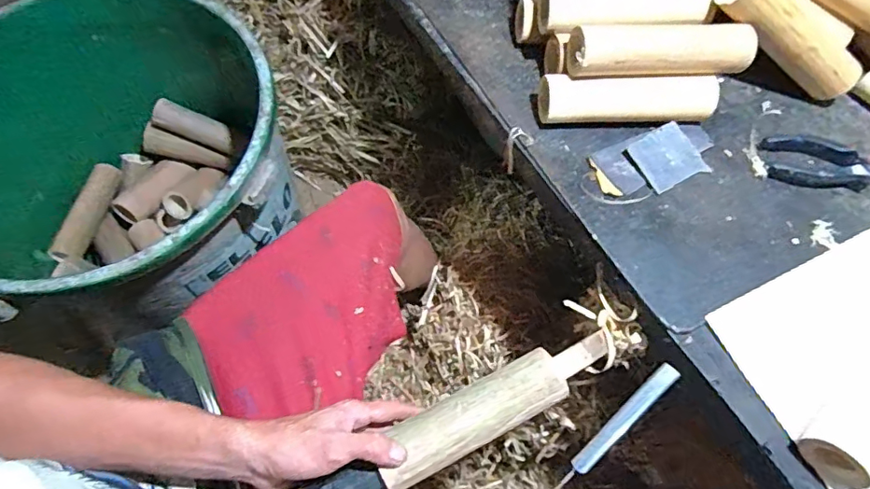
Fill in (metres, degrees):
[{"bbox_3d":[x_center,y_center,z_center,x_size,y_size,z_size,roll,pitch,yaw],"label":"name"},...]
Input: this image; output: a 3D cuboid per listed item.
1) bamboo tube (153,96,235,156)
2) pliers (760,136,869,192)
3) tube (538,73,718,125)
[{"bbox_3d":[-0.414,-0.204,0.905,0.132,0.044,0.037,24,65,-29],"label":"bamboo tube"},{"bbox_3d":[0.417,-0.078,0.536,0.146,0.014,0.053,17,69,7],"label":"pliers"},{"bbox_3d":[0.204,-0.150,0.550,0.184,0.041,0.039,0,68,0],"label":"tube"}]

